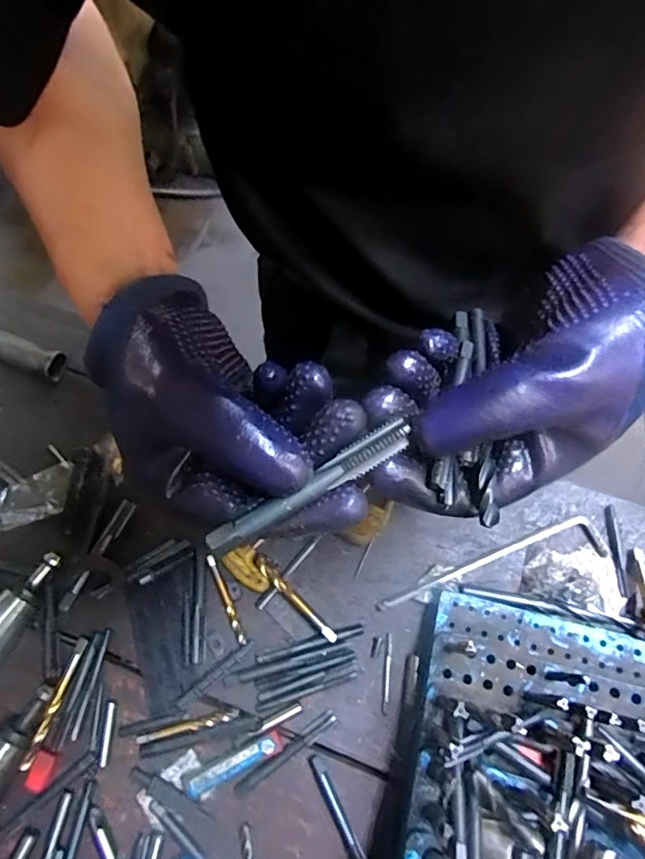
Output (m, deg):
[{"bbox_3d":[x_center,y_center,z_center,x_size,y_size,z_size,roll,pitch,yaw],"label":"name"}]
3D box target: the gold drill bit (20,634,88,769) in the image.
[{"bbox_3d":[-0.186,0.188,0.365,0.007,0.009,0.085,15,68,10],"label":"gold drill bit"}]

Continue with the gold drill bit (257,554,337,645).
[{"bbox_3d":[-0.021,0.123,0.387,0.009,0.010,0.083,-42,71,-14],"label":"gold drill bit"}]

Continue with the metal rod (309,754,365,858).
[{"bbox_3d":[0.011,0.247,0.338,0.008,0.004,0.072,-26,67,-8],"label":"metal rod"}]

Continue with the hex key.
[{"bbox_3d":[0.124,0.105,0.395,0.174,0.010,0.031,-18,66,-5],"label":"hex key"}]

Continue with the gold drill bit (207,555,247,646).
[{"bbox_3d":[-0.072,0.126,0.395,0.008,0.005,0.069,-24,70,-7],"label":"gold drill bit"}]

